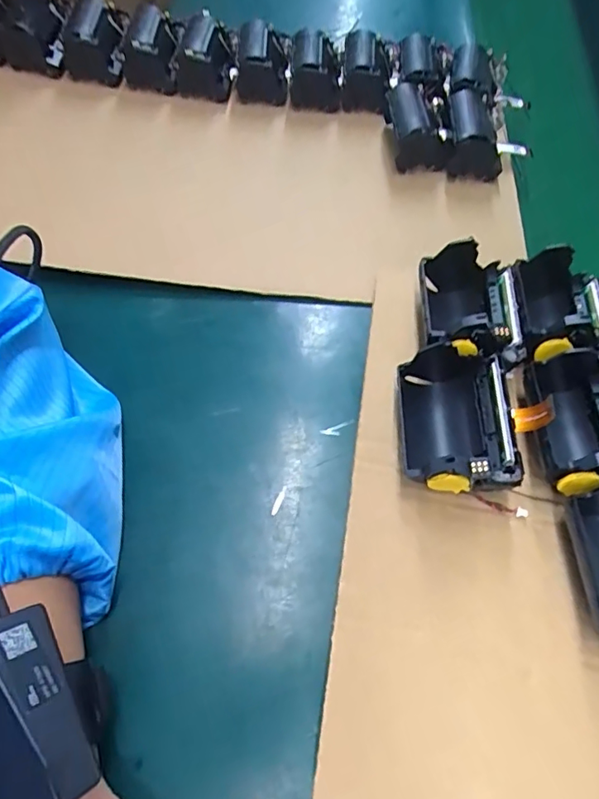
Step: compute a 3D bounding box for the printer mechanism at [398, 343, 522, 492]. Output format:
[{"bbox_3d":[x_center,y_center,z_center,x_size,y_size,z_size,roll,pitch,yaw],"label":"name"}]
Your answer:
[{"bbox_3d":[0.079,0.011,0.264,0.052,0.039,0.073,2,63,-2],"label":"printer mechanism"}]

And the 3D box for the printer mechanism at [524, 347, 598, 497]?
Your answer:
[{"bbox_3d":[0.146,0.011,0.263,0.056,0.040,0.075,9,63,1],"label":"printer mechanism"}]

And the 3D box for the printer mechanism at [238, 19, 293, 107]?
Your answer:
[{"bbox_3d":[-0.032,-0.305,0.466,0.048,0.051,0.059,3,61,-2],"label":"printer mechanism"}]

